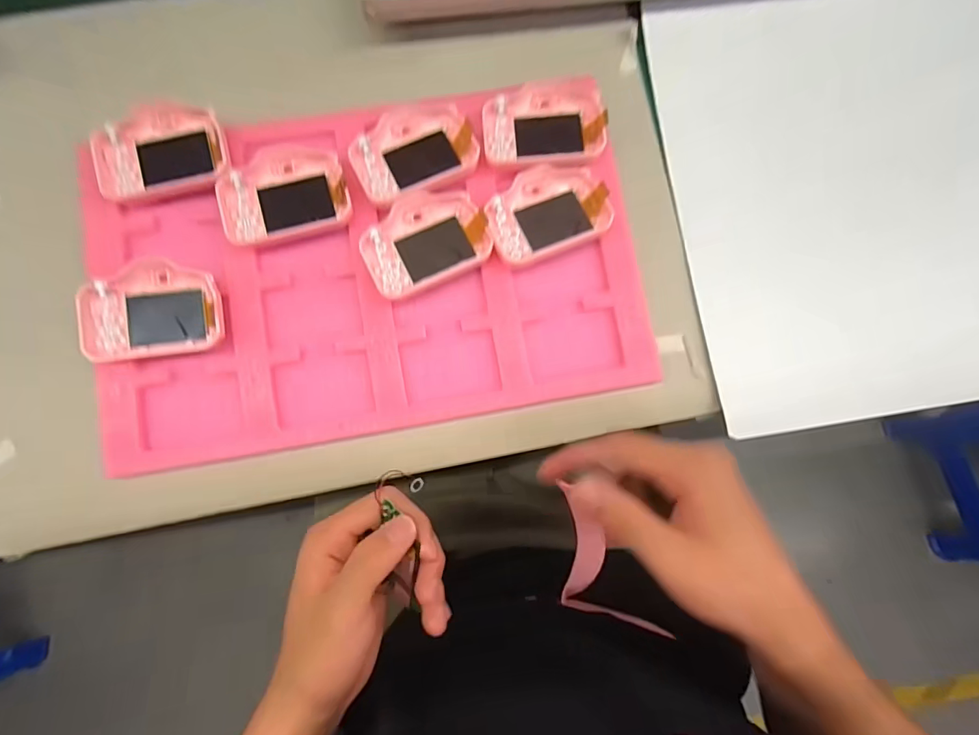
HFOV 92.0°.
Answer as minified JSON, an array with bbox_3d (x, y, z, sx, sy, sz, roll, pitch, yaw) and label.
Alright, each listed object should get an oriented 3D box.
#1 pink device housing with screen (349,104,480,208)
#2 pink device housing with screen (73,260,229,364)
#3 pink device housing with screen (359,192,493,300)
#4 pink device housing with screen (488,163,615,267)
[{"bbox_3d":[-0.055,-0.152,0.331,0.082,0.016,0.062,-26,84,-5],"label":"pink device housing with screen"},{"bbox_3d":[-0.219,-0.038,0.309,0.080,0.017,0.061,-9,83,-4],"label":"pink device housing with screen"},{"bbox_3d":[-0.045,-0.087,0.324,0.083,0.017,0.057,-27,85,-5],"label":"pink device housing with screen"},{"bbox_3d":[0.039,-0.108,0.331,0.082,0.018,0.060,-26,84,-5],"label":"pink device housing with screen"}]

